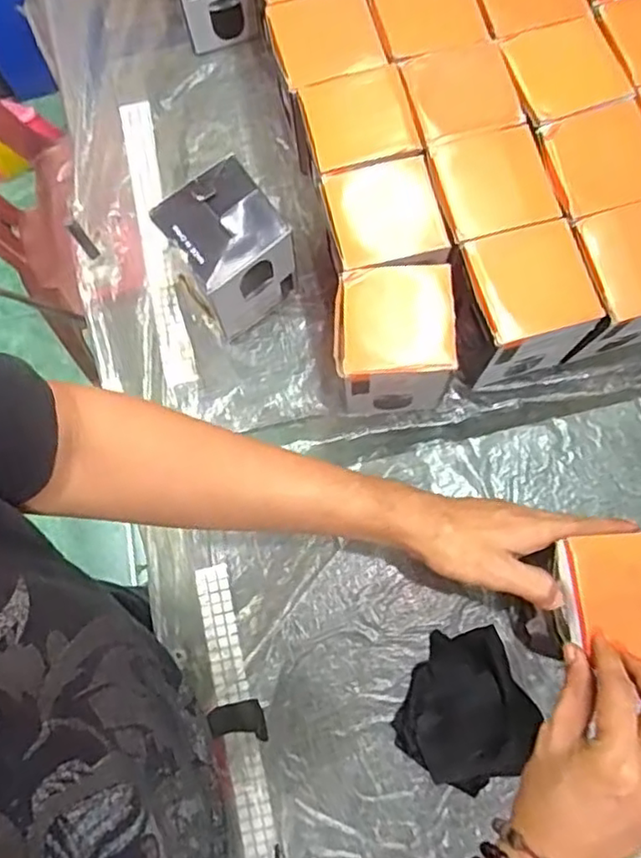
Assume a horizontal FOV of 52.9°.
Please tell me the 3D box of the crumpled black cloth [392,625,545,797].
[{"bbox_3d":[0.120,0.227,0.529,0.091,0.060,0.125,24,79,6],"label":"crumpled black cloth"}]

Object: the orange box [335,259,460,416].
[{"bbox_3d":[0.063,-0.071,0.563,0.100,0.127,0.100,0,78,2],"label":"orange box"}]

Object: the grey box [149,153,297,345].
[{"bbox_3d":[-0.082,-0.157,0.586,0.092,0.128,0.091,-37,79,-6],"label":"grey box"}]

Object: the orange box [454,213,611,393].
[{"bbox_3d":[0.168,-0.104,0.567,0.098,0.122,0.095,-17,78,-2],"label":"orange box"}]

